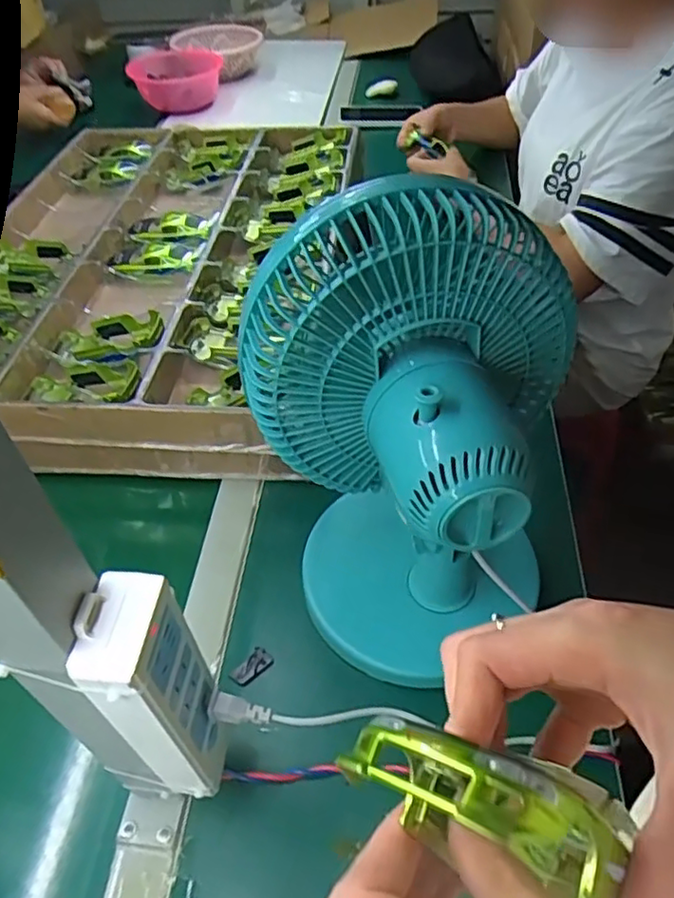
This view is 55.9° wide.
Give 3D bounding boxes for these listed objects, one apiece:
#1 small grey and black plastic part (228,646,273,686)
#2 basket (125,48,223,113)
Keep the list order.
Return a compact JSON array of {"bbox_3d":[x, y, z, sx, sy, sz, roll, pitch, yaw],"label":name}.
[{"bbox_3d":[-0.069,0.176,0.510,0.019,0.007,0.035,34,57,30],"label":"small grey and black plastic part"},{"bbox_3d":[-0.334,-0.774,1.335,0.192,0.085,0.190,-8,46,-3],"label":"basket"}]

